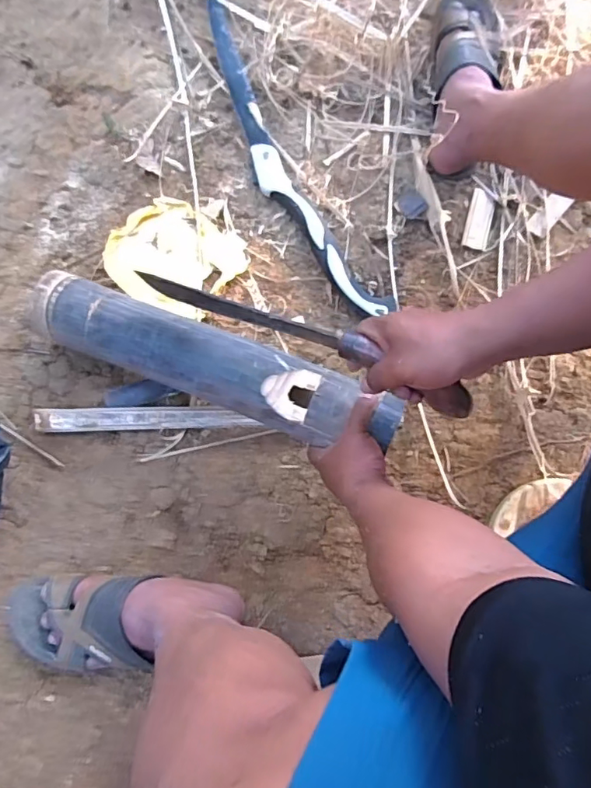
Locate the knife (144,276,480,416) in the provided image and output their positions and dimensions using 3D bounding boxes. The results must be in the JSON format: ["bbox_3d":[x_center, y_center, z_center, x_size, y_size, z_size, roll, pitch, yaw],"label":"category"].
[{"bbox_3d":[-0.008,-0.064,0.529,0.377,0.047,0.023,23,76,19],"label":"knife"}]

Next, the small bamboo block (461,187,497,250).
[{"bbox_3d":[0.282,-0.270,0.793,0.040,0.014,0.097,15,76,3],"label":"small bamboo block"}]

